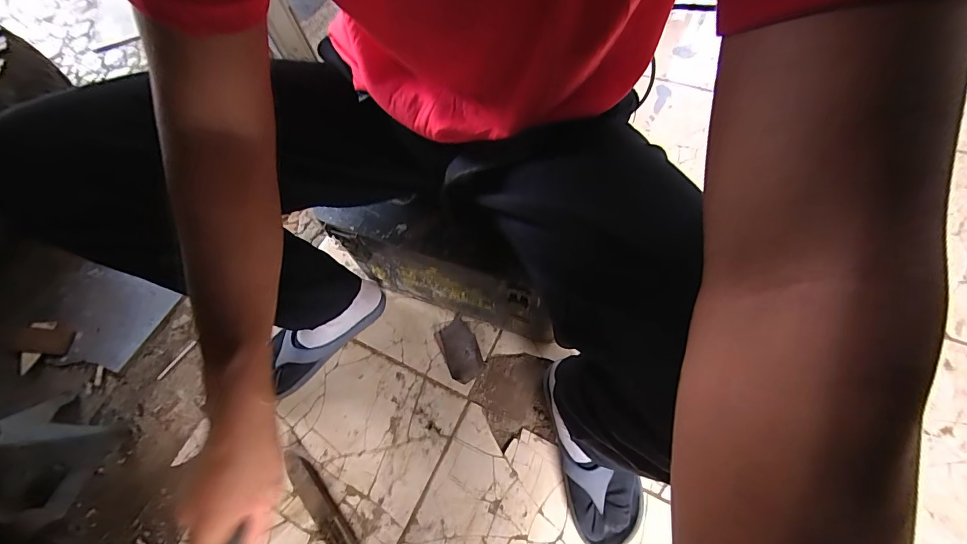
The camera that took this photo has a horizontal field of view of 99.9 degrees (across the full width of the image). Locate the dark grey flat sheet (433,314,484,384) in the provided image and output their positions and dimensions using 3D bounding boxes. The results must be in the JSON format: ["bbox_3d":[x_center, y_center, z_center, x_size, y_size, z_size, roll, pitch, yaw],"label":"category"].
[{"bbox_3d":[-0.041,0.132,0.688,0.060,0.010,0.105,-22,73,-20],"label":"dark grey flat sheet"}]

